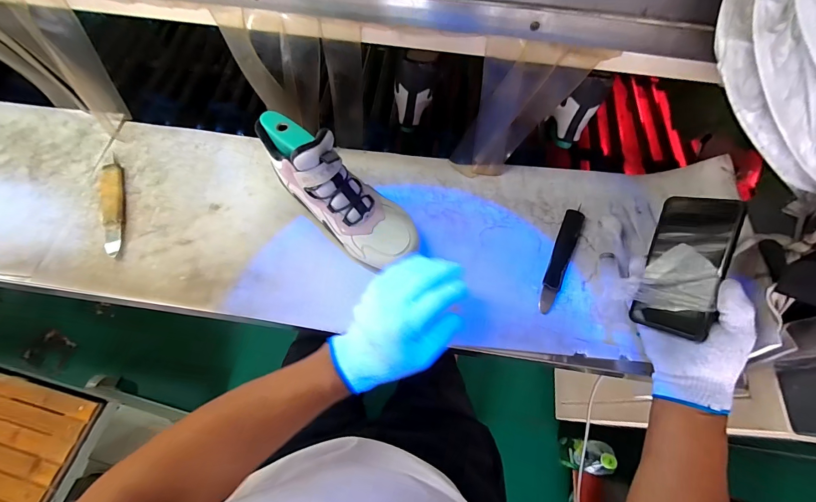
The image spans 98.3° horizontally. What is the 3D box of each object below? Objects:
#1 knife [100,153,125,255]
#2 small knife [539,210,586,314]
[{"bbox_3d":[-0.447,-0.074,0.533,0.029,0.021,0.184,-17,69,-7],"label":"knife"},{"bbox_3d":[0.222,0.012,0.513,0.028,0.010,0.168,24,70,9],"label":"small knife"}]

